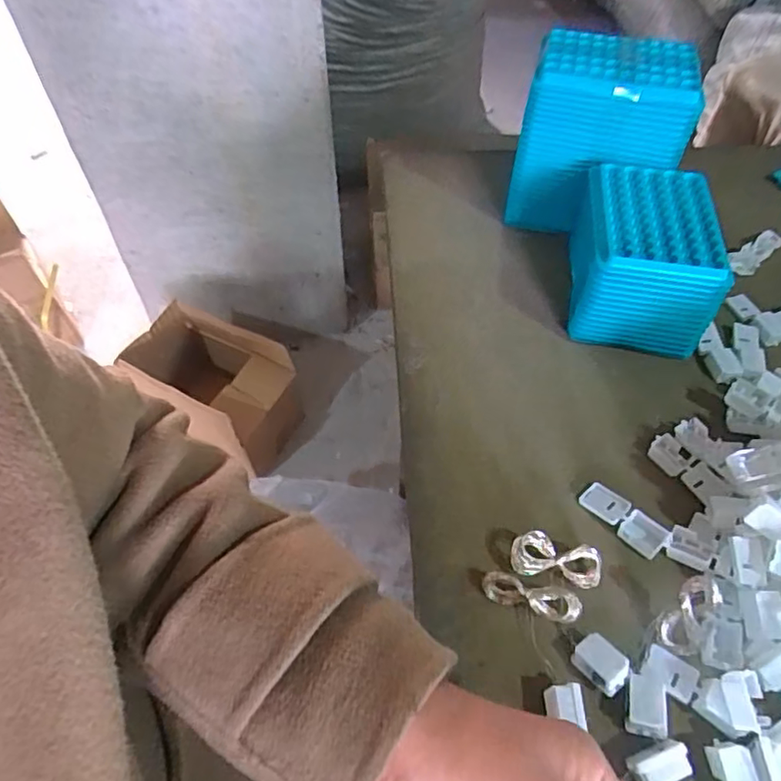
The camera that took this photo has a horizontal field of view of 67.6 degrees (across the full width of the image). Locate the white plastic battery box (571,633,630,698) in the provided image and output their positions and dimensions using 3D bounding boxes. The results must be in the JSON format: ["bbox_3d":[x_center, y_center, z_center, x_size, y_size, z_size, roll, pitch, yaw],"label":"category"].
[{"bbox_3d":[0.112,0.146,0.312,0.019,0.016,0.027,-33,59,-22],"label":"white plastic battery box"}]

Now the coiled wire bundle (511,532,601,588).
[{"bbox_3d":[0.097,0.101,0.344,0.052,0.022,0.021,8,53,7],"label":"coiled wire bundle"}]

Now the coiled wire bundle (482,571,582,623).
[{"bbox_3d":[0.080,0.119,0.334,0.055,0.016,0.015,13,54,10],"label":"coiled wire bundle"}]

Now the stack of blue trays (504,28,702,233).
[{"bbox_3d":[0.182,-0.217,0.517,0.128,0.153,0.084,14,54,11],"label":"stack of blue trays"}]

